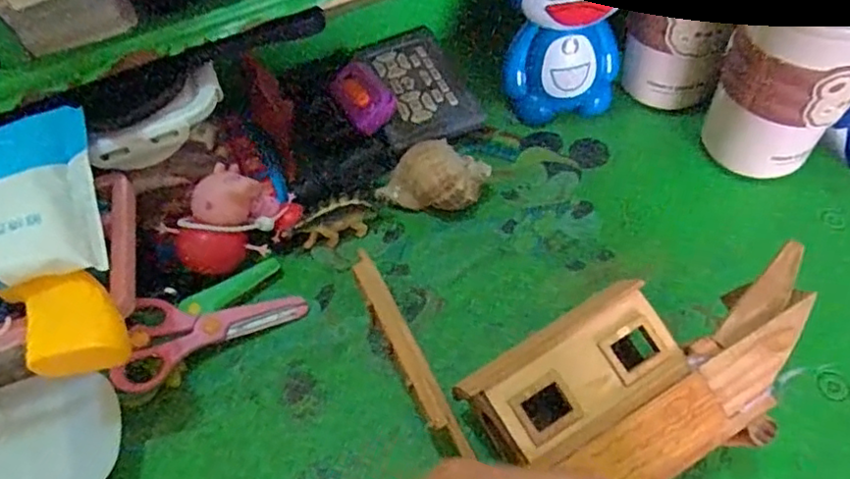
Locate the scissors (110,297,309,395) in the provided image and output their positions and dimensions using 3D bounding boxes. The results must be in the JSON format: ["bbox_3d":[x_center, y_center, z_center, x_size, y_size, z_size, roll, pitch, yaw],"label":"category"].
[{"bbox_3d":[-0.143,0.052,0.397,0.121,0.013,0.050,-24,76,-23],"label":"scissors"}]

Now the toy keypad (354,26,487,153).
[{"bbox_3d":[-0.007,-0.128,0.508,0.081,0.013,0.135,-20,55,-9],"label":"toy keypad"}]

